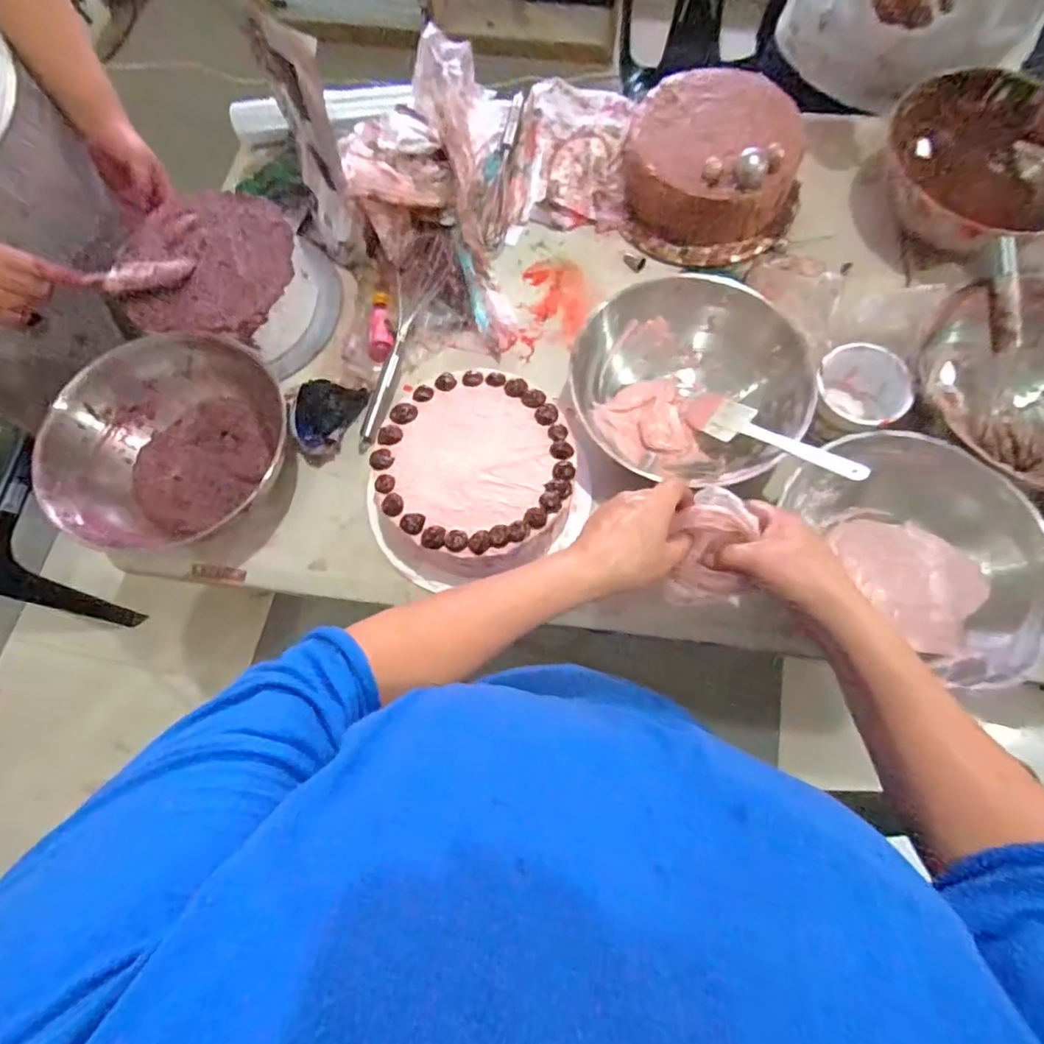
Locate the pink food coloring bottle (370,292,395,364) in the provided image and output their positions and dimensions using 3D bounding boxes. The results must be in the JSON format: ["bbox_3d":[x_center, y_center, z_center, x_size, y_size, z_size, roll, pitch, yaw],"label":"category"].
[{"bbox_3d":[-0.172,-0.244,0.683,0.031,0.026,0.103,-4,72,0],"label":"pink food coloring bottle"}]

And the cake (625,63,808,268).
[{"bbox_3d":[0.248,-0.457,0.703,0.221,0.103,0.227,3,72,3],"label":"cake"}]

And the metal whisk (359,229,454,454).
[{"bbox_3d":[-0.145,-0.224,0.669,0.067,0.046,0.288,13,72,6],"label":"metal whisk"}]

